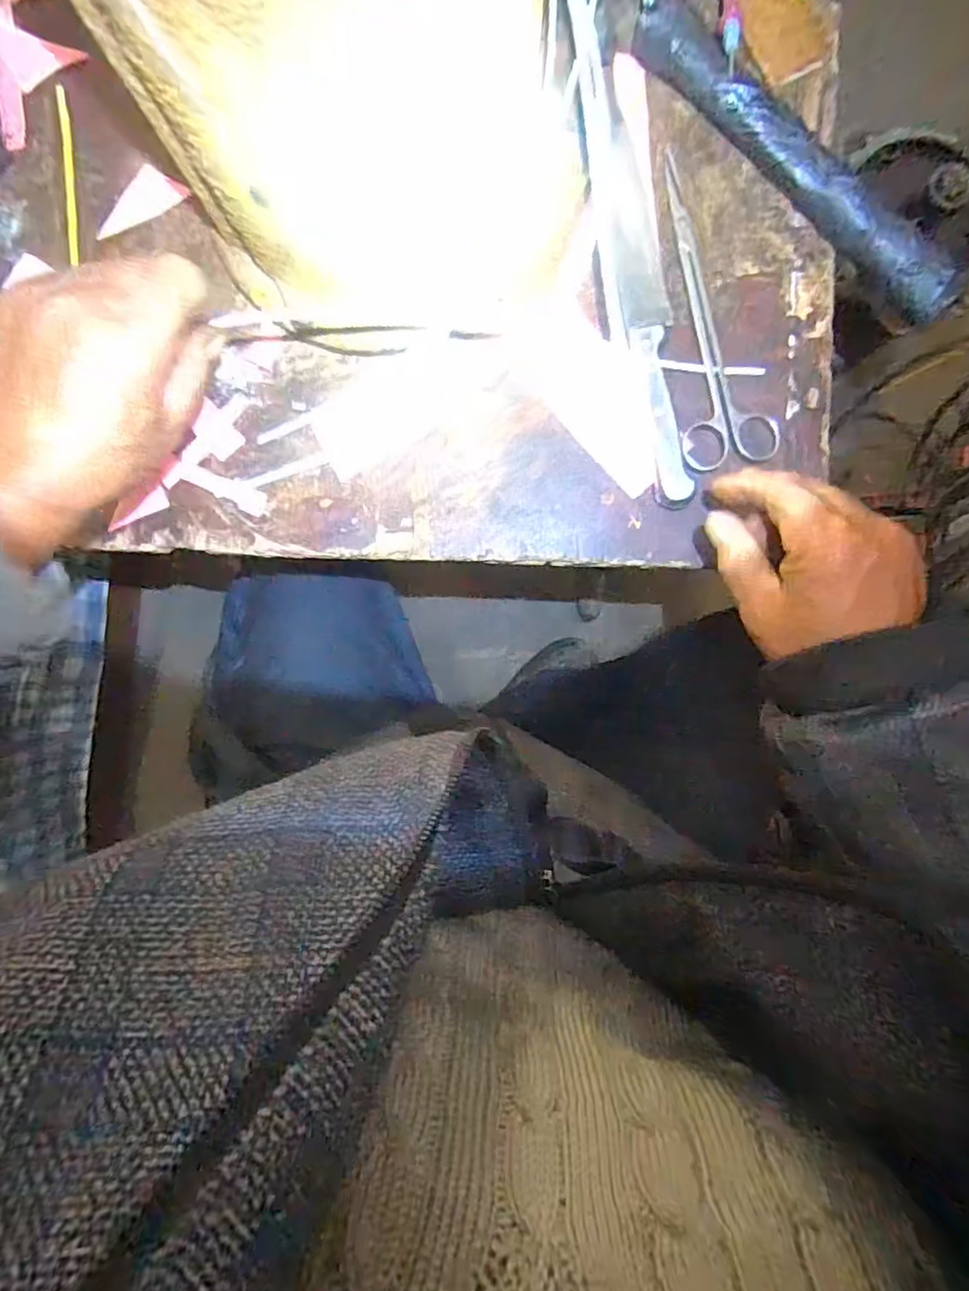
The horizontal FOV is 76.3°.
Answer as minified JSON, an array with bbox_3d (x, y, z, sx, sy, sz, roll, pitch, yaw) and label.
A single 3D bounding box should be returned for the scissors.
[{"bbox_3d":[0.151,-0.219,0.403,0.060,0.017,0.207,-5,91,0],"label":"scissors"}]

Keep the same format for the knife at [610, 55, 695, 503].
[{"bbox_3d":[0.105,-0.236,0.398,0.029,0.020,0.286,-6,91,0],"label":"knife"}]

